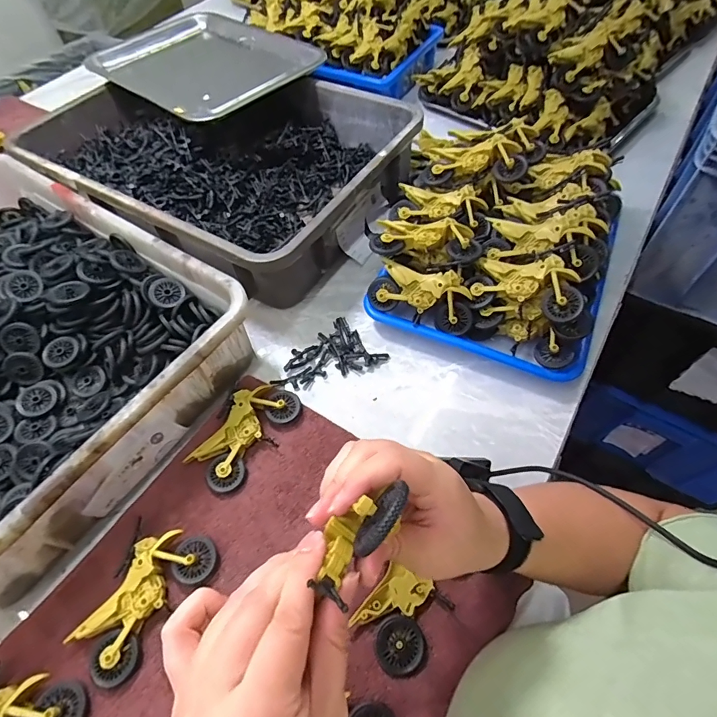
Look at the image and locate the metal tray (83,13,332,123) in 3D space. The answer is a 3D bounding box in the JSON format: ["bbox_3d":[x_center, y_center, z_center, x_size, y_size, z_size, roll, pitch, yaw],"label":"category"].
[{"bbox_3d":[-0.248,-0.488,0.692,0.324,0.032,0.270,38,67,24],"label":"metal tray"}]

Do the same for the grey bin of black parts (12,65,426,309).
[{"bbox_3d":[-0.212,-0.292,0.620,0.515,0.094,0.370,28,63,20],"label":"grey bin of black parts"}]

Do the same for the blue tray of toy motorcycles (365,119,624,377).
[{"bbox_3d":[0.166,-0.144,0.496,0.256,0.120,0.287,20,60,16],"label":"blue tray of toy motorcycles"}]

